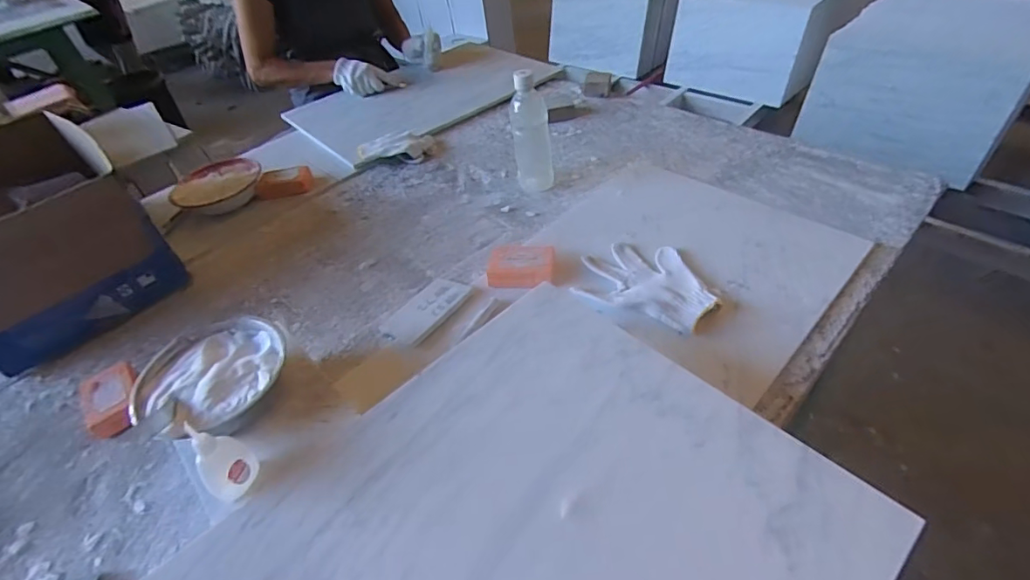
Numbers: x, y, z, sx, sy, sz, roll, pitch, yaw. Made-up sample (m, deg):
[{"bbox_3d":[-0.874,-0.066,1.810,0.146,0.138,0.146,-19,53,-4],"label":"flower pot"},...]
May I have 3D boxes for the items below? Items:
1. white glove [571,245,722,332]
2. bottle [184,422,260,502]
[{"bbox_3d":[0.185,-0.016,0.695,0.182,0.019,0.144,18,48,25],"label":"white glove"},{"bbox_3d":[-0.256,0.143,0.440,0.026,0.092,0.040,28,52,32],"label":"bottle"}]

